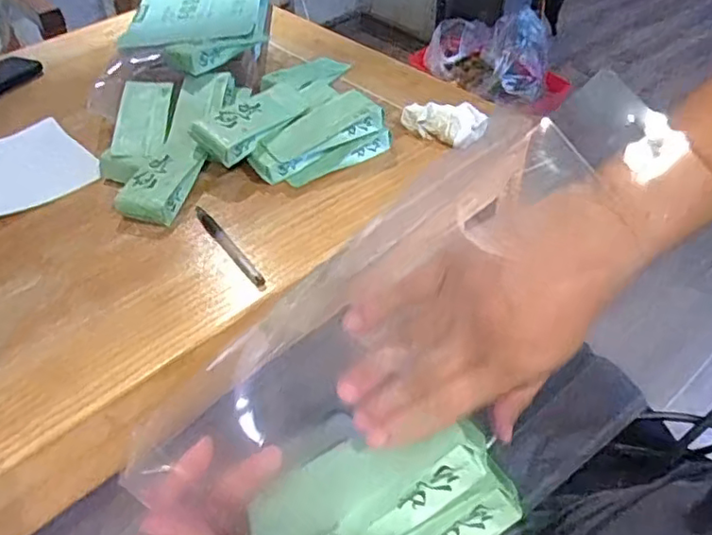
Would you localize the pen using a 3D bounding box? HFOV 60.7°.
[{"bbox_3d":[-0.126,-0.022,0.598,0.013,0.007,0.136,-29,50,-24],"label":"pen"}]

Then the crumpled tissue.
[{"bbox_3d":[0.105,-0.170,0.714,0.100,0.044,0.047,24,51,24],"label":"crumpled tissue"}]

